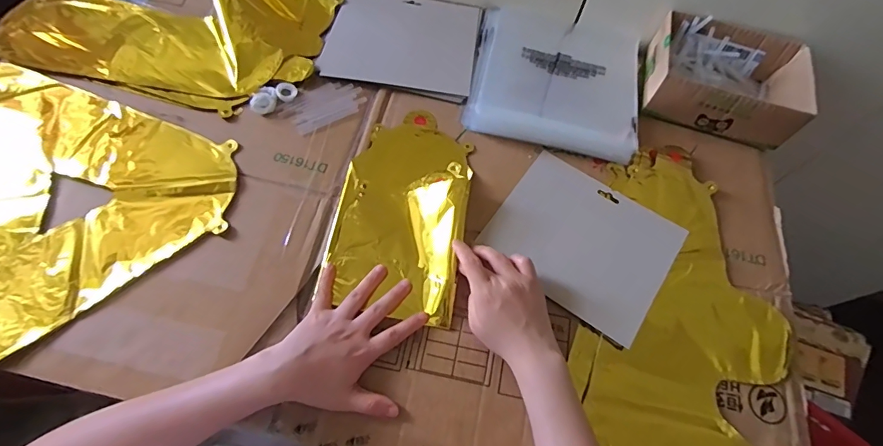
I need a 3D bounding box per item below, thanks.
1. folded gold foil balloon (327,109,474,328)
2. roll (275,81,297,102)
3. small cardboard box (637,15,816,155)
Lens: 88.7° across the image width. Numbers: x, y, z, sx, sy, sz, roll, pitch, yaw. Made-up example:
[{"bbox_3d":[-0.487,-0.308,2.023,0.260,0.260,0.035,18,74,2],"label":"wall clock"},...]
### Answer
[{"bbox_3d":[-0.042,-0.025,0.513,0.140,0.033,0.249,10,67,1],"label":"folded gold foil balloon"},{"bbox_3d":[-0.194,-0.164,0.563,0.024,0.008,0.025,-26,71,-13],"label":"roll"},{"bbox_3d":[0.369,-0.191,0.592,0.185,0.063,0.139,18,67,4],"label":"small cardboard box"}]

